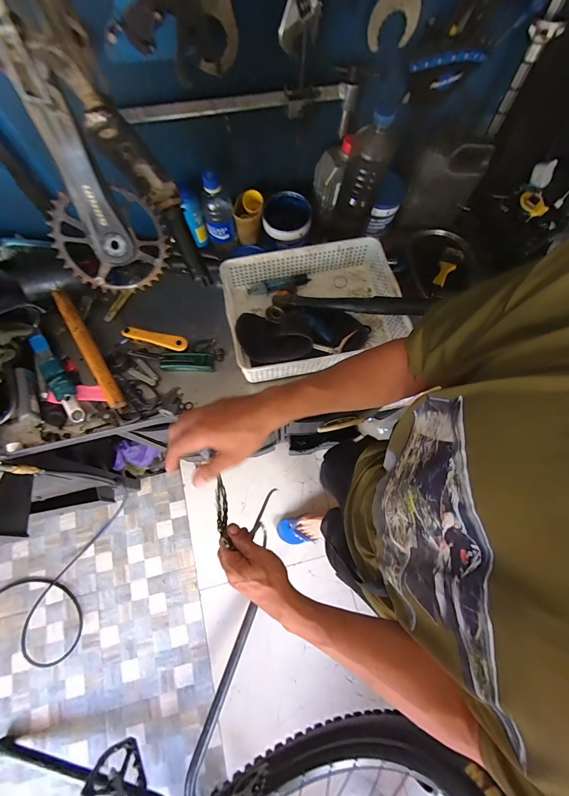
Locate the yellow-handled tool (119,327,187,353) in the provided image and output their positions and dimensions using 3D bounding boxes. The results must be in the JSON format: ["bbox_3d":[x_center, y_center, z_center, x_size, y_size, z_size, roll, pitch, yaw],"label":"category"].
[{"bbox_3d":[-0.260,-0.118,0.639,0.127,0.031,0.028,13,73,3],"label":"yellow-handled tool"}]

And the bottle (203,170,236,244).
[{"bbox_3d":[-0.136,-0.384,0.638,0.063,0.135,0.051,-10,73,-4],"label":"bottle"}]

